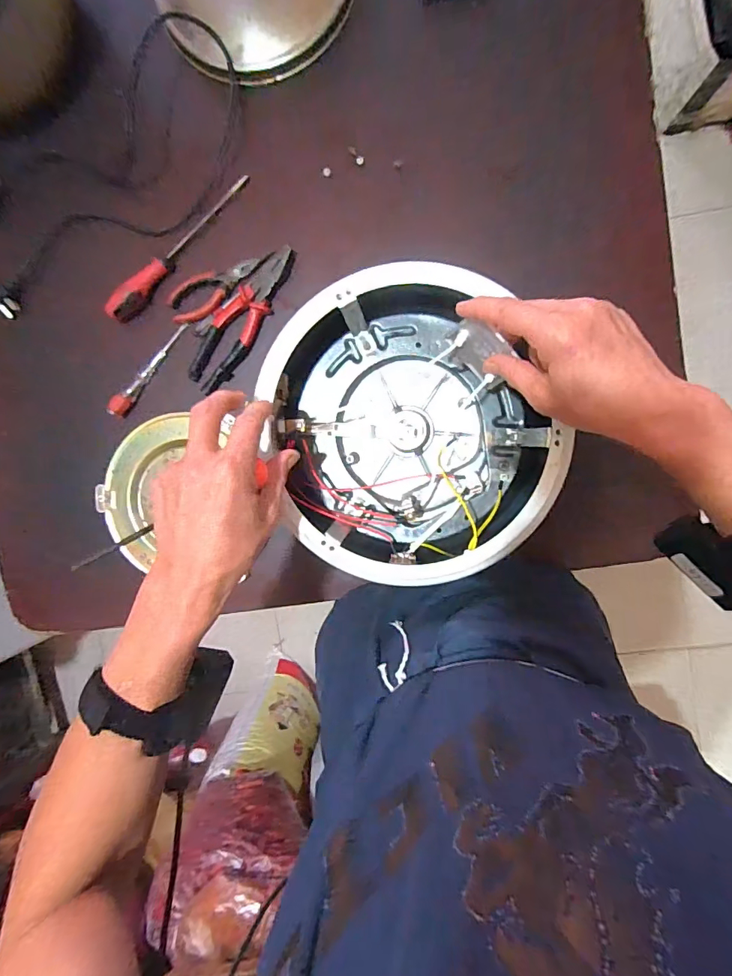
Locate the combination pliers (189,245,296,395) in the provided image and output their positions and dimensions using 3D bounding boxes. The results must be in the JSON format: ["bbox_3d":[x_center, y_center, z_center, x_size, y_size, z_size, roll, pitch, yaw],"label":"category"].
[{"bbox_3d":[-0.164,-0.222,0.605,0.059,0.019,0.203,31,96,1],"label":"combination pliers"}]

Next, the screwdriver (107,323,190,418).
[{"bbox_3d":[-0.295,-0.162,0.628,0.023,0.022,0.153,40,96,1],"label":"screwdriver"}]

